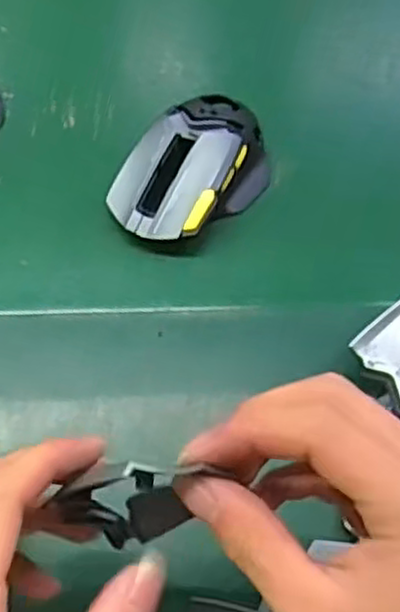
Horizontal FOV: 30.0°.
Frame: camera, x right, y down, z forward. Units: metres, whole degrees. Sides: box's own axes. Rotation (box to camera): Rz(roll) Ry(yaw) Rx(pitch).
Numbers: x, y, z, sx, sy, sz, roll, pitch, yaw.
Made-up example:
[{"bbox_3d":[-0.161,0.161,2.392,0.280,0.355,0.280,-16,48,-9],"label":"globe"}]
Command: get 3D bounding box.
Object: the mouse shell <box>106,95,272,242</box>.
[{"bbox_3d":[-0.002,-0.082,0.447,0.067,0.037,0.110,36,68,13],"label":"mouse shell"}]

